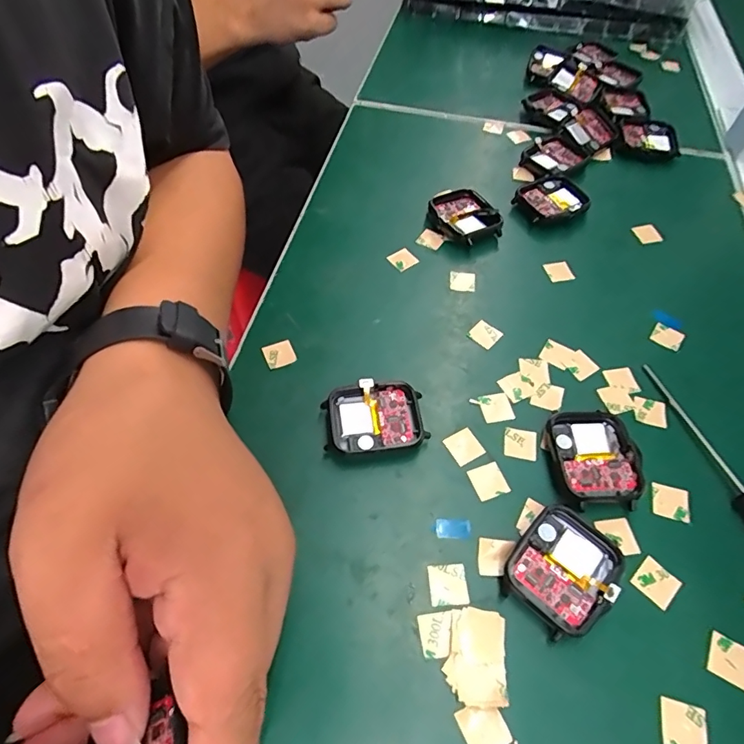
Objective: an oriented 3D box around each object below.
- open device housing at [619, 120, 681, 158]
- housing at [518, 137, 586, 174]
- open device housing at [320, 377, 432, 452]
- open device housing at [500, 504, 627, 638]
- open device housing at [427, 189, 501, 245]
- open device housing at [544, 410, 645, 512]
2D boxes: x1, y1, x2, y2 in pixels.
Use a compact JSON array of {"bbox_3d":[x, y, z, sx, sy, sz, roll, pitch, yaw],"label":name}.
[{"bbox_3d":[0.214,-0.178,0.367,0.045,0.017,0.029,37,63,21],"label":"open device housing"},{"bbox_3d":[0.132,-0.159,0.353,0.046,0.011,0.036,-38,65,-23],"label":"housing"},{"bbox_3d":[0.001,0.022,0.232,0.046,0.013,0.034,-2,57,-3],"label":"open device housing"},{"bbox_3d":[0.077,0.080,0.195,0.043,0.011,0.038,-36,64,-22],"label":"open device housing"},{"bbox_3d":[0.060,-0.101,0.315,0.038,0.012,0.047,-31,62,-20],"label":"open device housing"},{"bbox_3d":[0.102,0.040,0.221,0.036,0.012,0.045,-3,57,-4],"label":"open device housing"}]

